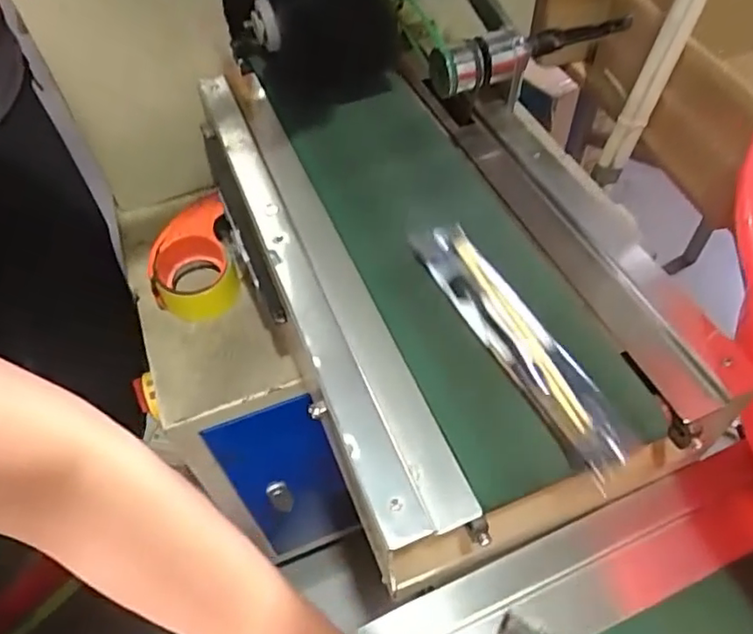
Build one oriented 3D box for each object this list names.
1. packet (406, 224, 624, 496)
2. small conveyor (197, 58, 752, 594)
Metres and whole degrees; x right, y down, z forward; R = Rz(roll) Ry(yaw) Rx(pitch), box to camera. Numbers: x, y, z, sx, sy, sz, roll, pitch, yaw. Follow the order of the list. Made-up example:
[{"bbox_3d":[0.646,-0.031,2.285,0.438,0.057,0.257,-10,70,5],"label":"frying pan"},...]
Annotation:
[{"bbox_3d":[0.108,0.009,0.465,0.059,0.014,0.241,-25,58,-13],"label":"packet"},{"bbox_3d":[0.044,-0.074,0.570,0.314,0.095,0.563,-22,57,-11],"label":"small conveyor"}]

